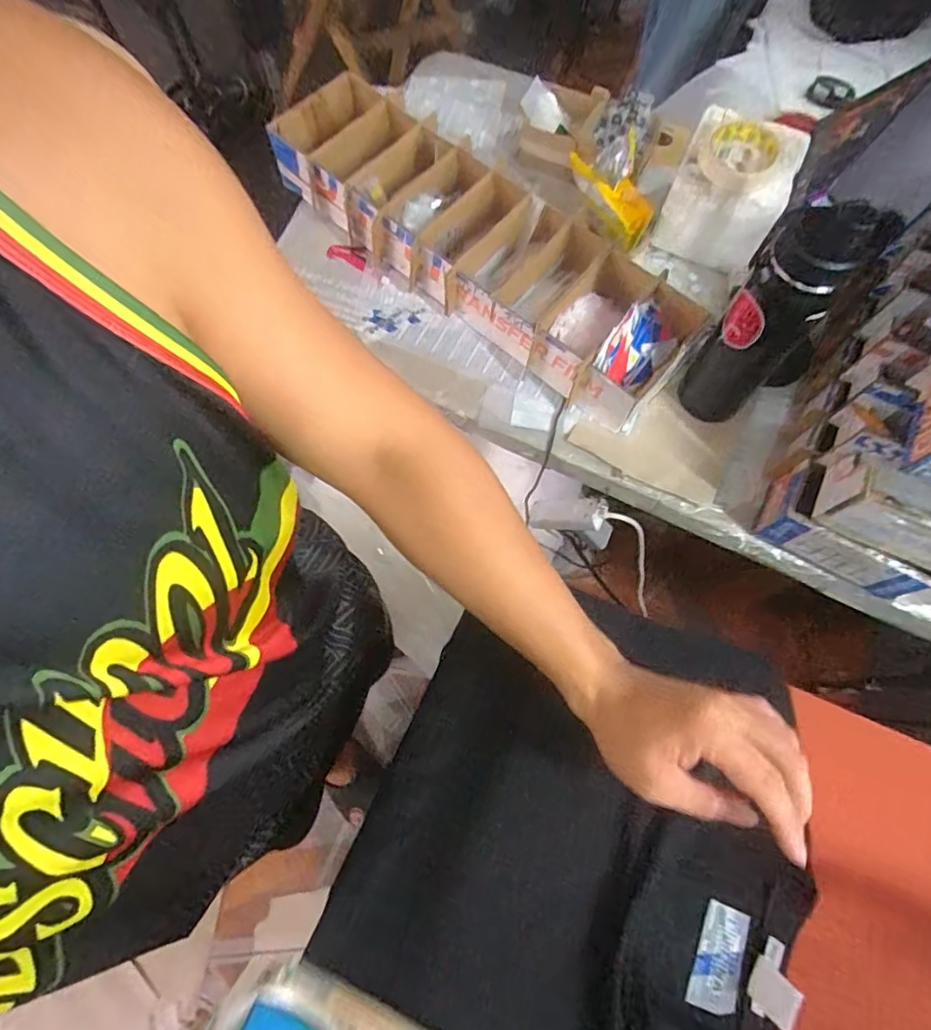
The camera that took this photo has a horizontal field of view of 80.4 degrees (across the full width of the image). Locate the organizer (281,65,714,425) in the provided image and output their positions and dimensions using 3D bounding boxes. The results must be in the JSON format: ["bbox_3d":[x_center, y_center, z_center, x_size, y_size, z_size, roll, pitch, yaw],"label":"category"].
[{"bbox_3d":[-0.003,-0.361,0.721,0.625,0.077,0.172,43,76,13],"label":"organizer"}]

